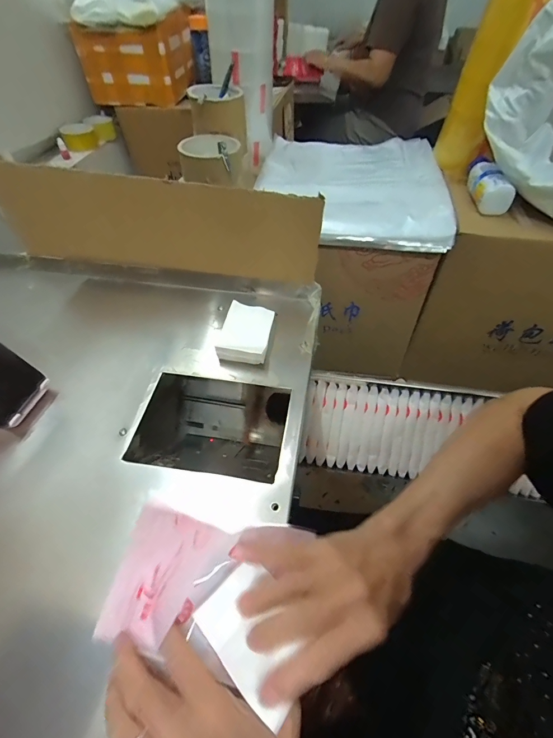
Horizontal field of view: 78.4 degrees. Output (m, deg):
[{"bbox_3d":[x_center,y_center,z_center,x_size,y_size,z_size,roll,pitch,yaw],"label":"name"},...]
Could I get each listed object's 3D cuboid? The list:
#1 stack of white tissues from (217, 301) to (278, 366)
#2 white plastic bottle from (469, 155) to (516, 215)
[{"bbox_3d":[-0.041,-0.053,0.481,0.066,0.031,0.101,6,52,6],"label":"stack of white tissues"},{"bbox_3d":[0.352,-0.315,0.566,0.047,0.045,0.128,4,52,5],"label":"white plastic bottle"}]

